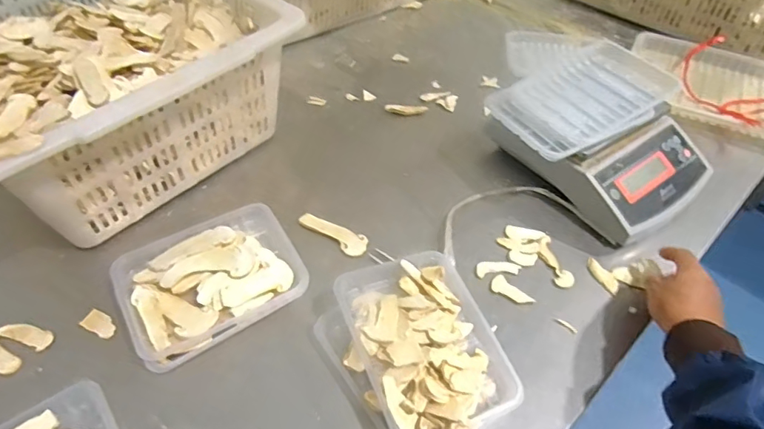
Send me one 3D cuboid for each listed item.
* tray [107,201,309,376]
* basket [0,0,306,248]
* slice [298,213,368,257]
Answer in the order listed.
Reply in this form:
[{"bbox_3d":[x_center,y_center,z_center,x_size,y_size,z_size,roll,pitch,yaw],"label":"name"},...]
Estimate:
[{"bbox_3d":[-0.189,0.074,0.556,0.189,0.049,0.138,-28,55,-23],"label":"tray"},{"bbox_3d":[-0.410,-0.199,0.694,0.511,0.218,0.379,34,56,25],"label":"basket"},{"bbox_3d":[-0.061,0.023,0.632,0.097,0.007,0.033,28,54,22],"label":"slice"}]

